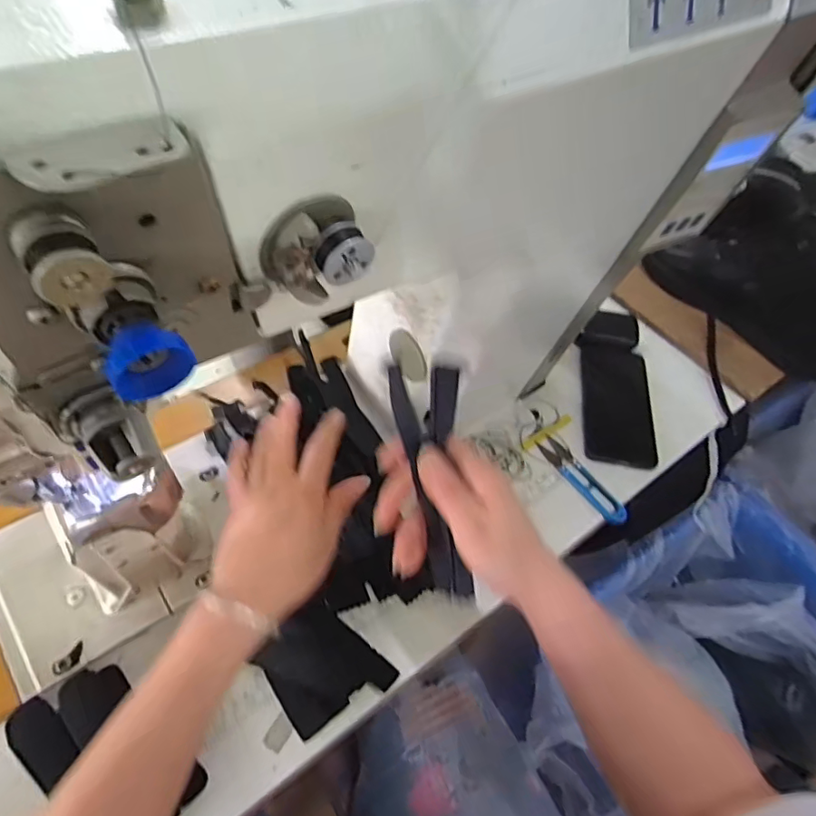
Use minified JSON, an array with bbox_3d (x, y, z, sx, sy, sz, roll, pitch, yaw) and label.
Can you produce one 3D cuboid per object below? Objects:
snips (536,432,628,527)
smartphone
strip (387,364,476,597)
[{"bbox_3d":[0.183,0.075,0.570,0.027,0.009,0.116,-26,60,-24],"label":"snips"},{"bbox_3d":[0.242,-0.005,0.625,0.076,0.010,0.162,6,56,6],"label":"smartphone"},{"bbox_3d":[0.016,0.049,0.349,0.047,0.153,0.011,4,19,35],"label":"strip"}]

